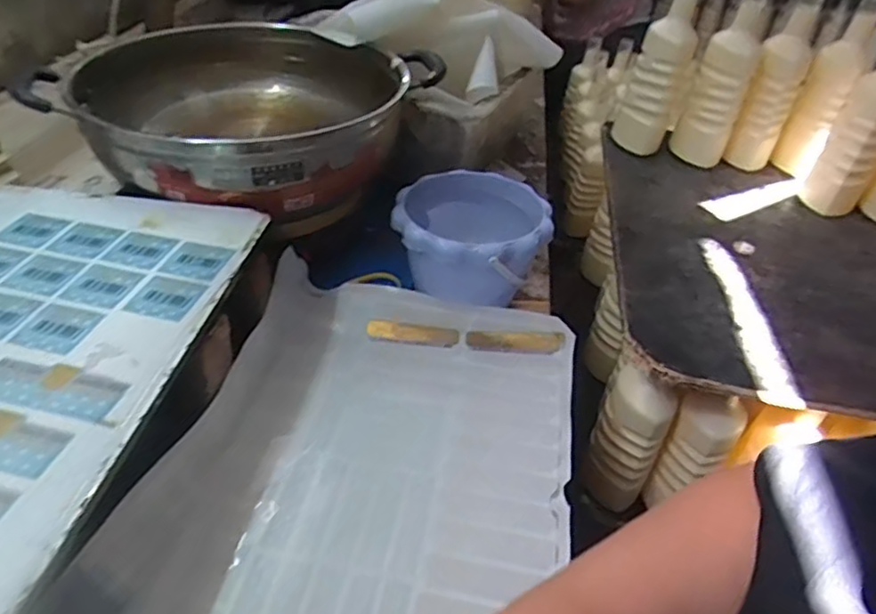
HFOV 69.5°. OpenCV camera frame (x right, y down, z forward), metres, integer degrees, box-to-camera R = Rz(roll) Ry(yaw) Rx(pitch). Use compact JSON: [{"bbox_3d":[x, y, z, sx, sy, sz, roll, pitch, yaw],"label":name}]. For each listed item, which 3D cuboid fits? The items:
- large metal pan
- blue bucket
[{"bbox_3d":[-0.194,-0.203,0.664,0.303,0.103,0.316,22,41,16],"label":"large metal pan"},{"bbox_3d":[0.032,-0.054,0.661,0.149,0.116,0.149,5,39,-4],"label":"blue bucket"}]

